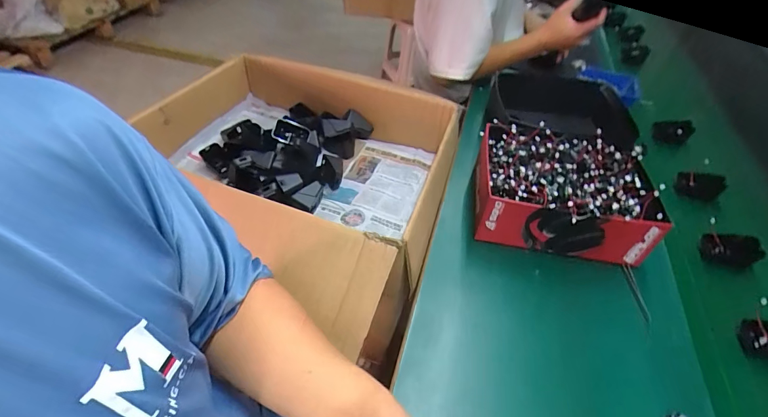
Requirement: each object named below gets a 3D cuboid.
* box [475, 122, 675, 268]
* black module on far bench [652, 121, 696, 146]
[{"bbox_3d":[0.266,-0.027,0.589,0.240,0.111,0.186,9,46,4],"label":"box"},{"bbox_3d":[0.568,-0.150,0.755,0.077,0.047,0.016,1,46,-4],"label":"black module on far bench"}]

